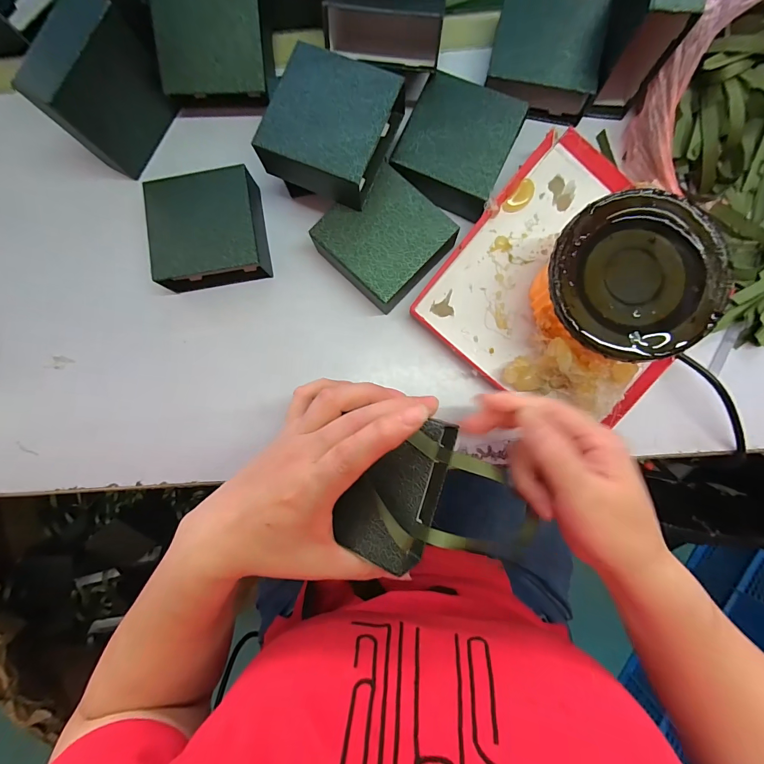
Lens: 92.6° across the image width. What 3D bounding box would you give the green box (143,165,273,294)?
[{"bbox_3d":[-0.157,-0.140,0.331,0.091,0.037,0.096,-9,86,2],"label":"green box"}]

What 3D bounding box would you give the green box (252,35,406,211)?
[{"bbox_3d":[-0.042,-0.204,0.294,0.093,0.039,0.098,23,88,3],"label":"green box"}]

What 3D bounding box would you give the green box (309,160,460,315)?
[{"bbox_3d":[0.002,-0.122,0.322,0.093,0.035,0.092,-44,86,-1],"label":"green box"}]

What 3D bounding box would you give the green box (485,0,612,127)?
[{"bbox_3d":[0.145,-0.294,0.327,0.092,0.037,0.094,12,87,3],"label":"green box"}]

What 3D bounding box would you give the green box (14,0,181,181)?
[{"bbox_3d":[-0.231,-0.245,0.308,0.044,0.088,0.099,34,88,4],"label":"green box"}]

